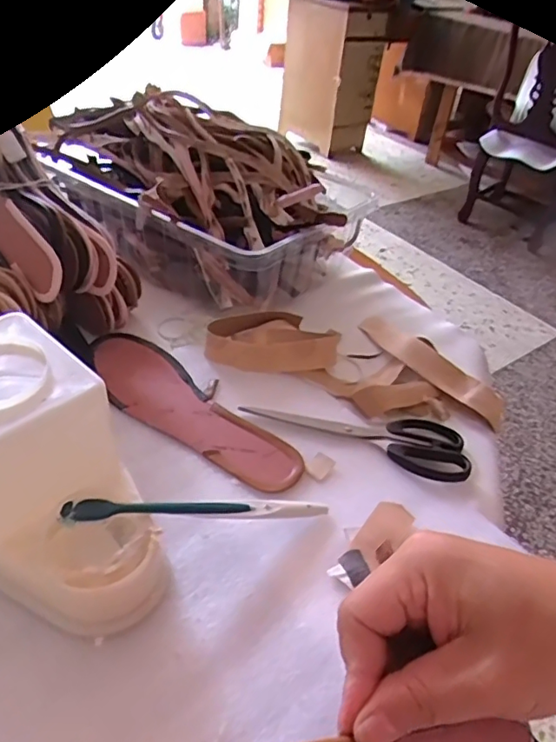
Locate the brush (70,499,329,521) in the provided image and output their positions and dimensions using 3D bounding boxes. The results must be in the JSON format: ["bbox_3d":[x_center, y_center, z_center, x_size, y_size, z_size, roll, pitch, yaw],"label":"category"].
[{"bbox_3d":[-0.044,0.095,0.371,0.181,0.011,0.012,8,36,-27],"label":"brush"}]

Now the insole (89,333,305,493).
[{"bbox_3d":[-0.081,0.029,0.493,0.249,0.007,0.076,28,44,24],"label":"insole"}]

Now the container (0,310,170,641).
[{"bbox_3d":[-0.154,0.065,0.348,0.102,0.114,0.189,-29,51,-35],"label":"container"}]

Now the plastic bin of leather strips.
[{"bbox_3d":[-0.108,-0.226,0.682,0.421,0.150,0.249,27,44,24],"label":"plastic bin of leather strips"}]

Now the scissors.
[{"bbox_3d":[0.074,0.049,0.494,0.195,0.013,0.075,17,40,13],"label":"scissors"}]

